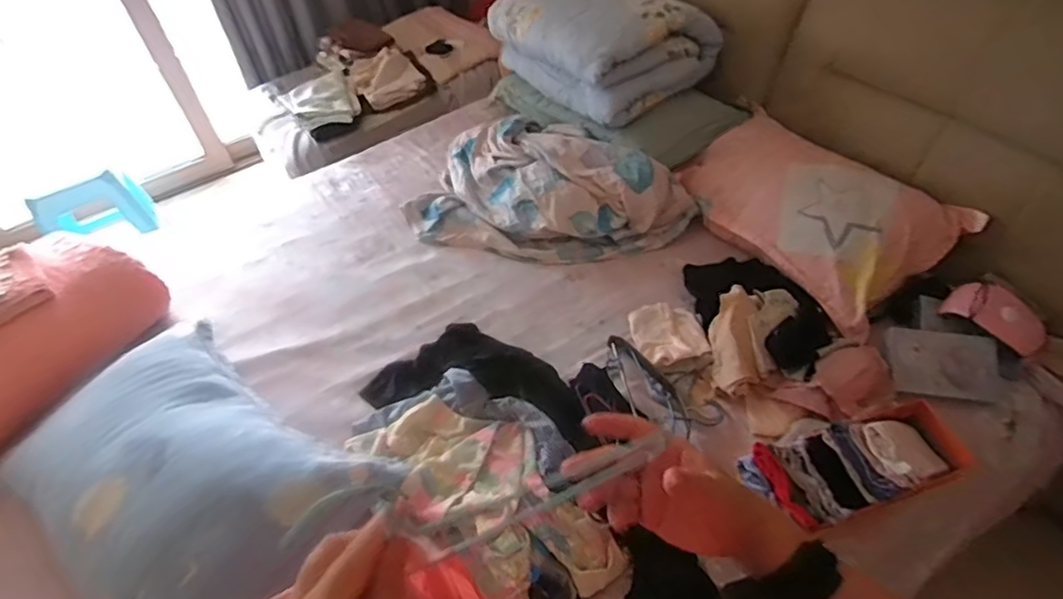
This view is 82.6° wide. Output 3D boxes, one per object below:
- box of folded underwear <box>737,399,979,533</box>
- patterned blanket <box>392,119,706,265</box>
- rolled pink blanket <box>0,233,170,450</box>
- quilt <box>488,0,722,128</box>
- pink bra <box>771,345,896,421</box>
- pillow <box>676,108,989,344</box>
[{"bbox_3d":[0.588,0.291,1.084,0.419,0.078,0.164,-8,45,-19],"label":"box of folded underwear"},{"bbox_3d":[0.051,-0.325,1.680,0.749,0.178,0.459,3,47,10],"label":"patterned blanket"},{"bbox_3d":[-1.172,0.075,1.363,0.345,0.194,0.567,25,54,27],"label":"rolled pink blanket"},{"bbox_3d":[0.195,-0.799,1.762,0.415,0.294,0.559,-31,51,-21],"label":"quilt"},{"bbox_3d":[0.638,0.177,1.232,0.274,0.082,0.115,-20,48,-11],"label":"pink bra"},{"bbox_3d":[0.661,-0.222,1.508,0.388,0.175,0.655,-51,54,6],"label":"pillow"}]

